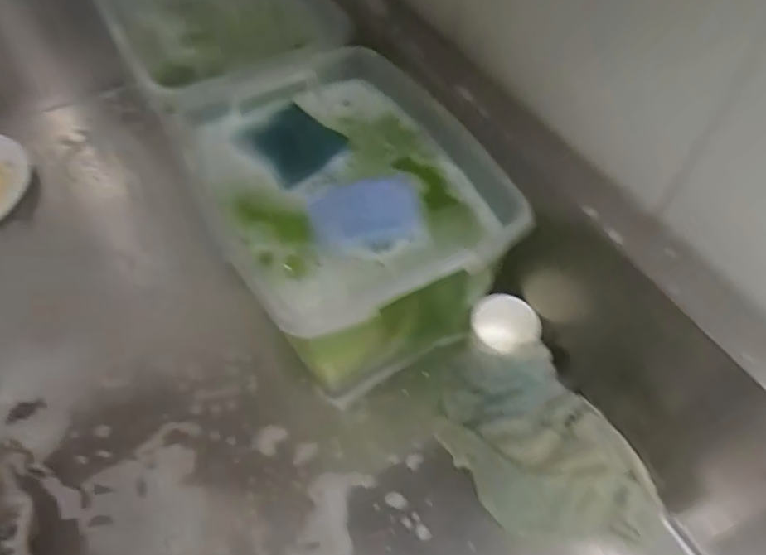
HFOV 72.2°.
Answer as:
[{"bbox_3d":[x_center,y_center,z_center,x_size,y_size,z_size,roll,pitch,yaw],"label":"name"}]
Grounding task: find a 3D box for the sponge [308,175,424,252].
[{"bbox_3d":[-0.013,-0.056,0.492,0.104,0.016,0.083,-10,57,-12],"label":"sponge"}]

